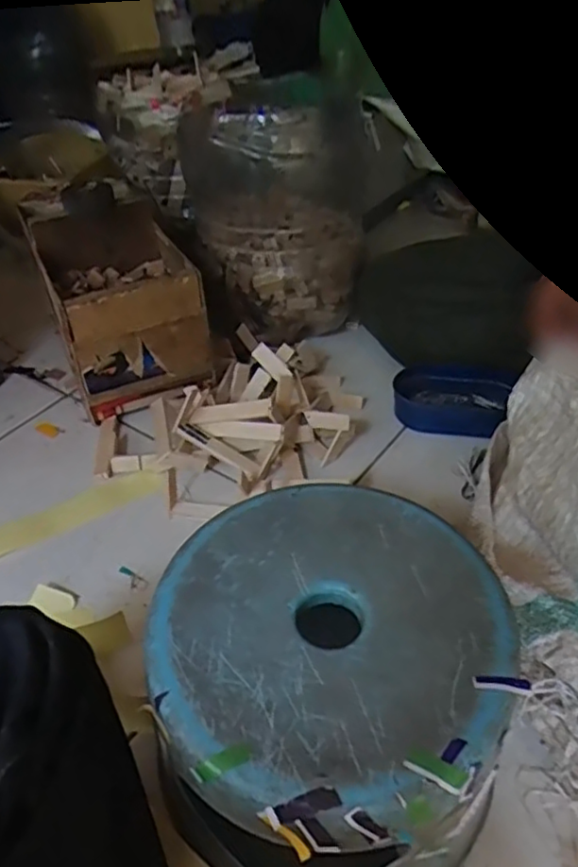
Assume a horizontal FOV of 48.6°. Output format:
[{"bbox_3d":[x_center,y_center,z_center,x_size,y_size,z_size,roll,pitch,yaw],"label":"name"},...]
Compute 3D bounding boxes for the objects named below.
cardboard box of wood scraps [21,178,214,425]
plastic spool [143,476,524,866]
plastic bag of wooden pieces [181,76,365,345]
[{"bbox_3d":[-0.204,-0.153,0.805,0.159,0.209,0.186,-18,44,-16],"label":"cardboard box of wood scraps"},{"bbox_3d":[0.024,0.177,0.443,0.212,0.173,0.222,-2,42,2],"label":"plastic spool"},{"bbox_3d":[-0.015,-0.305,0.883,0.229,0.260,0.251,-4,42,-1],"label":"plastic bag of wooden pieces"}]

